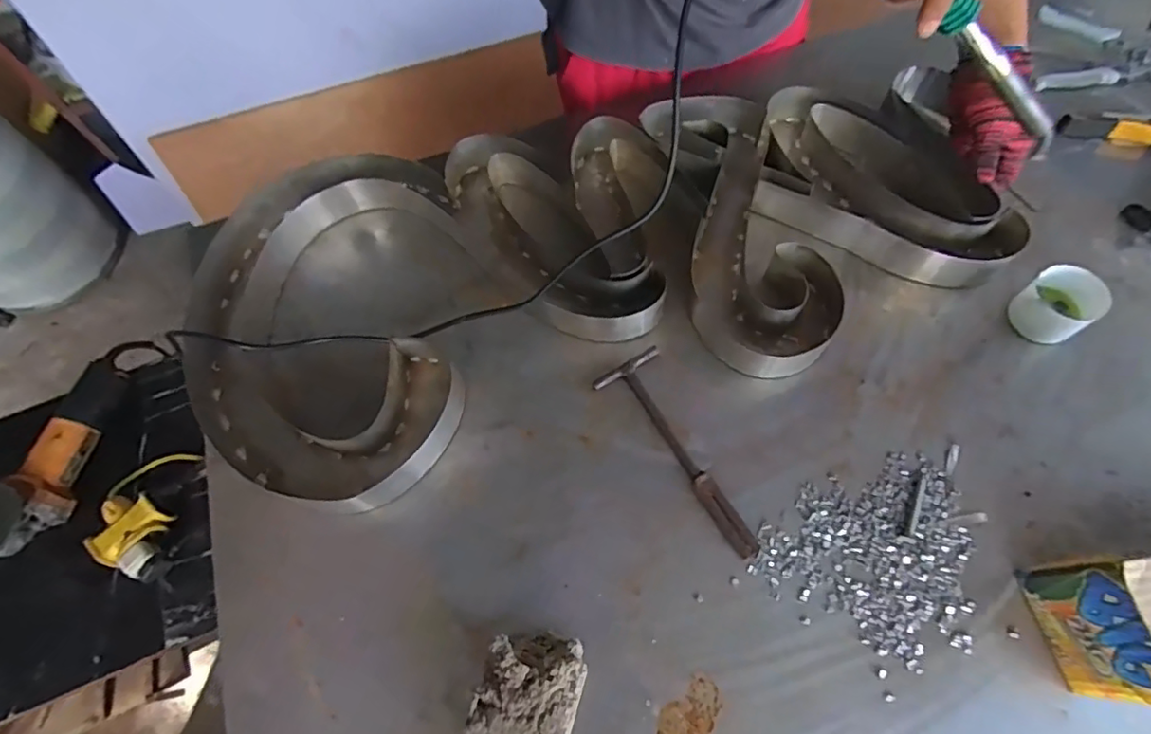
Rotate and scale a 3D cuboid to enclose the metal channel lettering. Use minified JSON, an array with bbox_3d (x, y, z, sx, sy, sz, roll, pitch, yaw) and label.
[{"bbox_3d":[0.014,-0.136,0.654,0.869,0.053,0.387,-17,66,-5],"label":"metal channel lettering"}]

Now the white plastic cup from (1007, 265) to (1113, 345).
[{"bbox_3d":[0.492,-0.062,0.592,0.051,0.066,0.063,-29,68,-10],"label":"white plastic cup"}]

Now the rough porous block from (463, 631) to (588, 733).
[{"bbox_3d":[-0.037,0.267,0.460,0.077,0.064,0.102,14,67,9],"label":"rough porous block"}]

